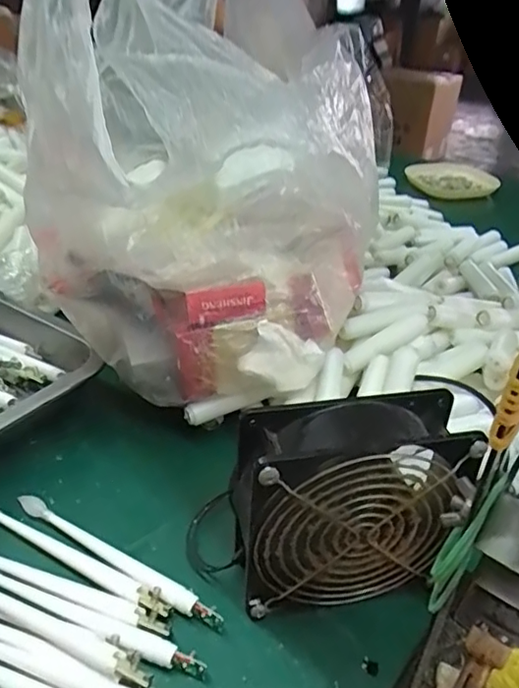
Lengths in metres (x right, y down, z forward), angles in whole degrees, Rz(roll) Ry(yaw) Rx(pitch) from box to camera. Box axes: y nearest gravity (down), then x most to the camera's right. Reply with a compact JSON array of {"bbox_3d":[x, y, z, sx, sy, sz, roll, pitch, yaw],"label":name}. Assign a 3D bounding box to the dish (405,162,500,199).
[{"bbox_3d":[0.317,-0.270,0.914,0.143,0.040,0.083,9,35,9],"label":"dish"}]

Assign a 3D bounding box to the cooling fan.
[{"bbox_3d":[0.046,0.087,0.296,0.127,0.118,0.045,-3,34,-9],"label":"cooling fan"}]

